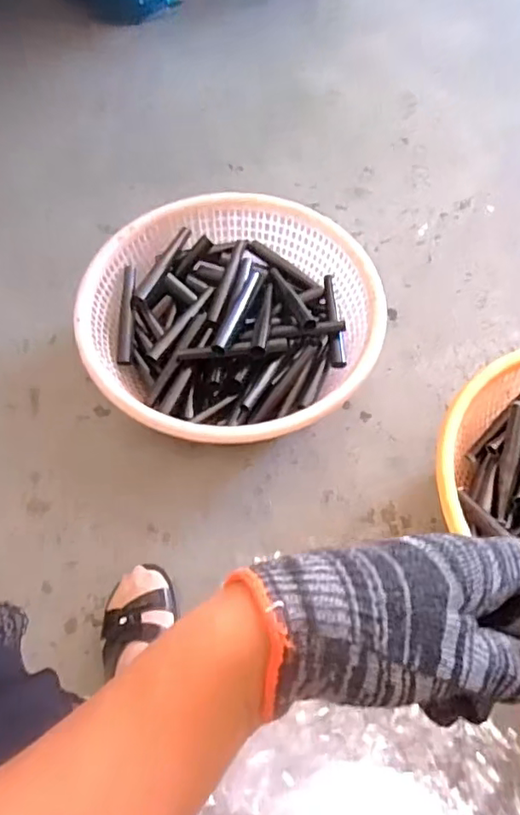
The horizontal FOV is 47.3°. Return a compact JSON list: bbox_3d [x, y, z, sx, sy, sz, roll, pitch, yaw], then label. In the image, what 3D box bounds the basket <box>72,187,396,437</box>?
[{"bbox_3d":[-0.045,-0.123,0.856,0.388,0.133,0.367,0,61,-1],"label":"basket"}]

